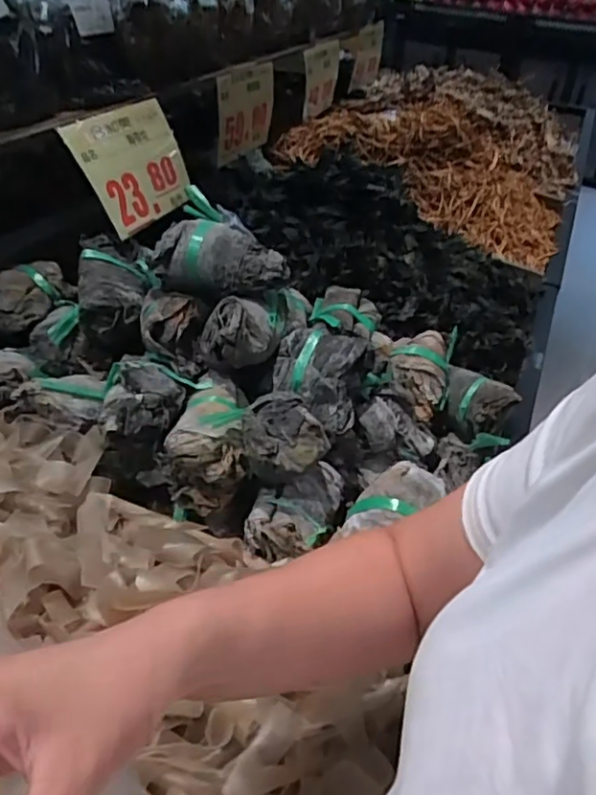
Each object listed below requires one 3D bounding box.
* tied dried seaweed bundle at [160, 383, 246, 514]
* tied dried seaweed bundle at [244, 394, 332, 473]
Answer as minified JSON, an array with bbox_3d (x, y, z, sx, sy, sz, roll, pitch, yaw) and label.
[{"bbox_3d":[-0.093,0.048,0.625,0.079,0.095,0.104,1,35,-7],"label":"tied dried seaweed bundle"},{"bbox_3d":[-0.012,0.033,0.588,0.080,0.049,0.061,5,35,-1],"label":"tied dried seaweed bundle"}]

